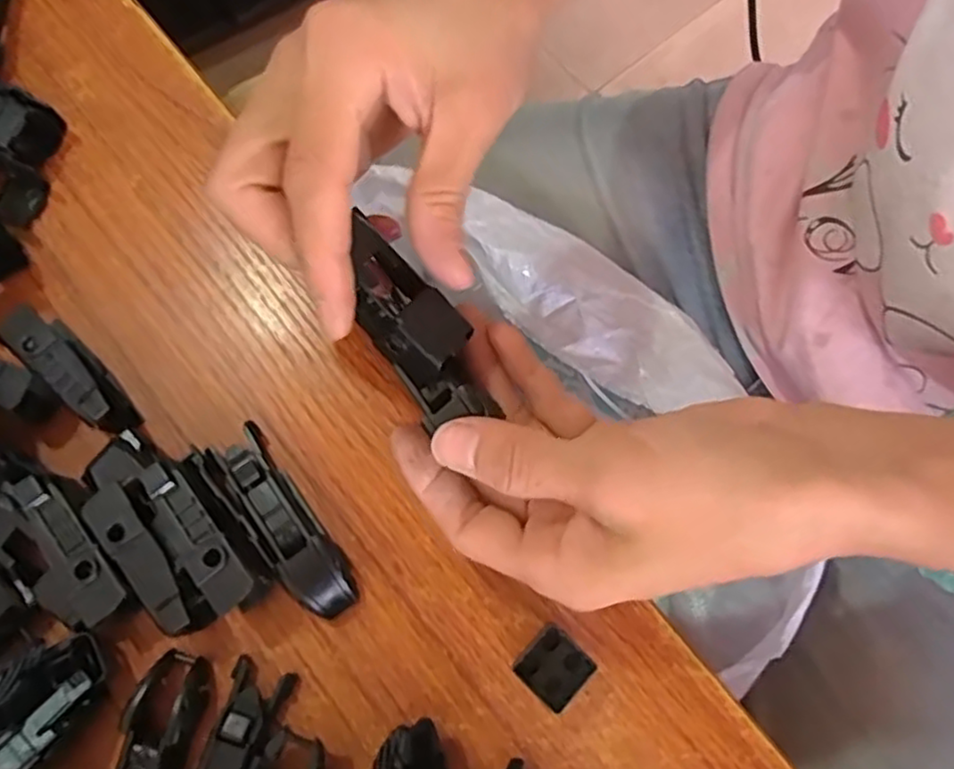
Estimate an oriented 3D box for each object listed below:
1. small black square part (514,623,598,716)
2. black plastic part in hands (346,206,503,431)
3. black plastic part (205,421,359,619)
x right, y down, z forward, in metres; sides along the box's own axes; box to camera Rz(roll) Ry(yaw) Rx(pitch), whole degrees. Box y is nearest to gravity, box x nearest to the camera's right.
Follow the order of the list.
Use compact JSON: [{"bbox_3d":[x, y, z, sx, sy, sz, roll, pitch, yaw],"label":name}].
[{"bbox_3d":[0.025,0.091,0.227,0.020,0.012,0.020,42,79,11],"label":"small black square part"},{"bbox_3d":[-0.019,-0.018,0.211,0.025,0.011,0.067,-31,101,-7],"label":"black plastic part in hands"},{"bbox_3d":[-0.066,0.046,0.241,0.020,0.015,0.071,-34,77,-8],"label":"black plastic part"}]

